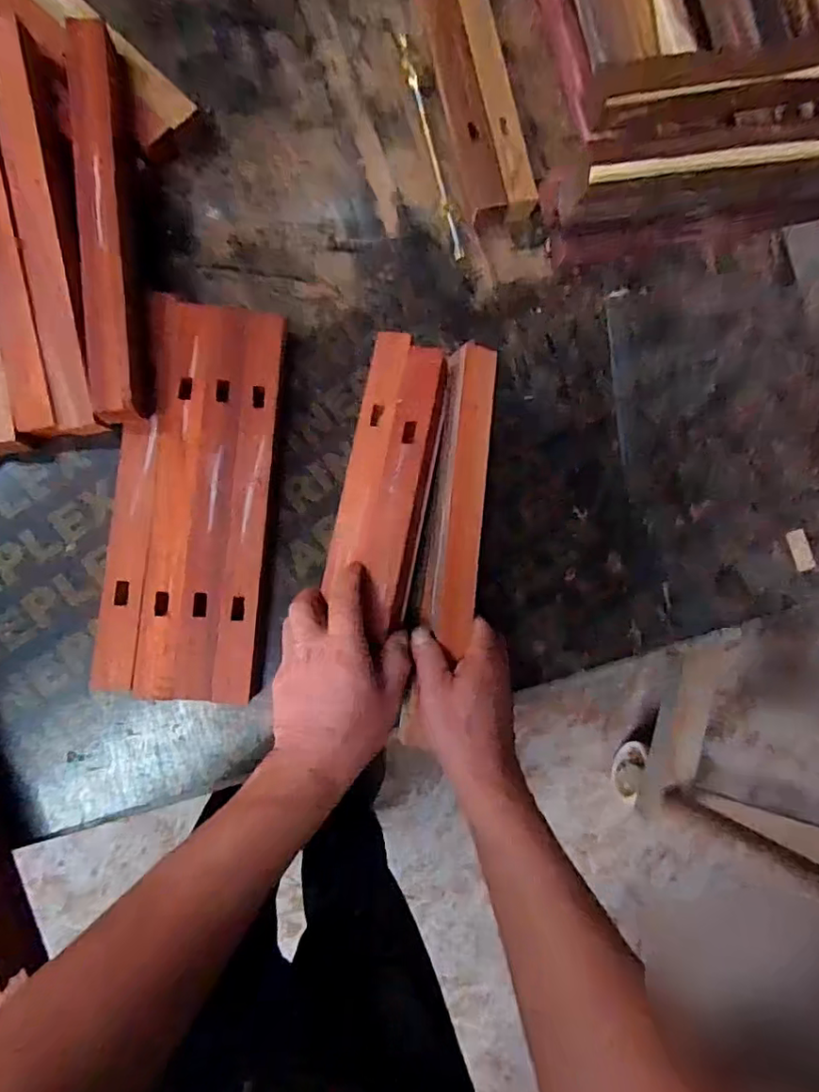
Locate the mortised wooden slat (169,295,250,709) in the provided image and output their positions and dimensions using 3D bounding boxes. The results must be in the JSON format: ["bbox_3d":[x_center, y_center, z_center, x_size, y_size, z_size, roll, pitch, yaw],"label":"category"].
[{"bbox_3d":[-0.165,-0.040,0.478,0.035,0.031,0.326,3,84,-7],"label":"mortised wooden slat"}]

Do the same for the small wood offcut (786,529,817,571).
[{"bbox_3d":[0.395,0.004,0.563,0.020,0.005,0.042,-18,87,-9],"label":"small wood offcut"}]

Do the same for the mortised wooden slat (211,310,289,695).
[{"bbox_3d":[-0.135,-0.036,0.482,0.031,0.031,0.324,5,84,-7],"label":"mortised wooden slat"}]

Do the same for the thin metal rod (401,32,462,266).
[{"bbox_3d":[0.020,-0.388,0.546,0.009,0.013,0.226,-14,86,-8],"label":"thin metal rod"}]

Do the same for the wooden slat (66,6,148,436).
[{"bbox_3d":[-0.251,-0.275,0.459,0.040,0.026,0.347,-6,85,-8],"label":"wooden slat"}]

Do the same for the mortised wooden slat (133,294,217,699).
[{"bbox_3d":[-0.195,-0.043,0.474,0.031,0.032,0.323,4,84,-7],"label":"mortised wooden slat"}]

